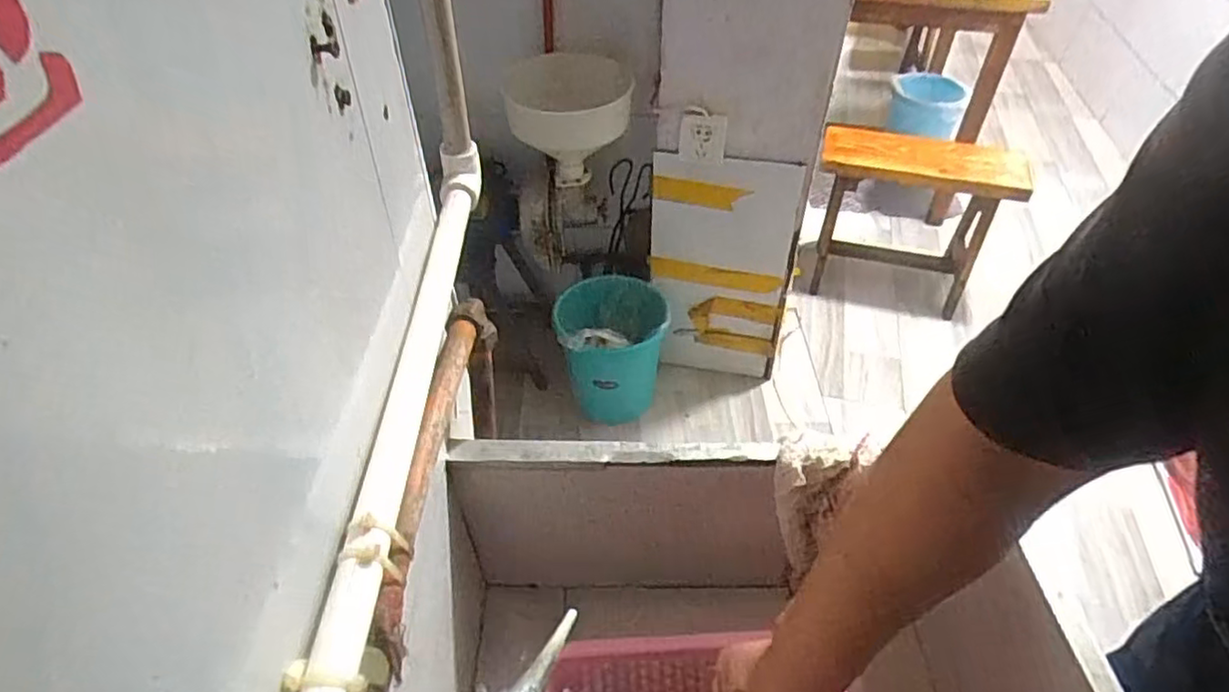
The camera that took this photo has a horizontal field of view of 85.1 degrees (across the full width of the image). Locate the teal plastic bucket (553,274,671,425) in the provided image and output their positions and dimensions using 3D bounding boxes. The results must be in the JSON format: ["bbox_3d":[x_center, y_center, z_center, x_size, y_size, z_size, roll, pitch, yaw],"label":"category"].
[{"bbox_3d":[-0.003,0.007,1.494,0.242,0.266,0.213,0,44,1],"label":"teal plastic bucket"}]

